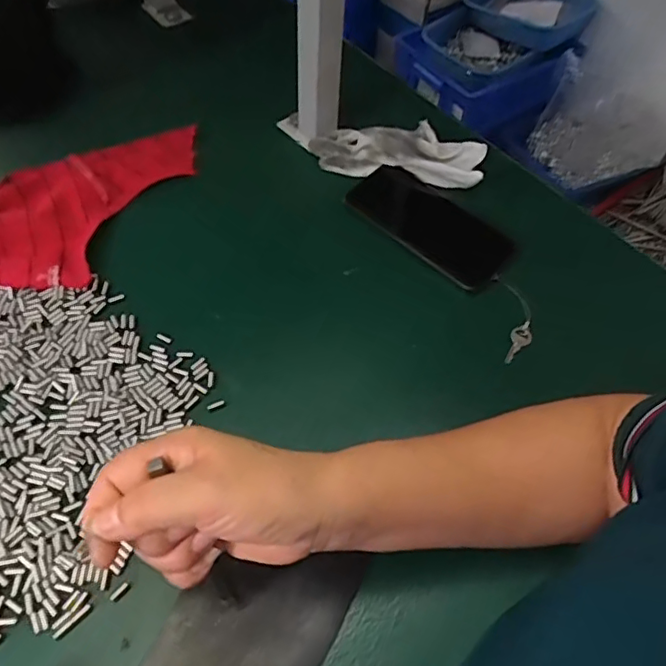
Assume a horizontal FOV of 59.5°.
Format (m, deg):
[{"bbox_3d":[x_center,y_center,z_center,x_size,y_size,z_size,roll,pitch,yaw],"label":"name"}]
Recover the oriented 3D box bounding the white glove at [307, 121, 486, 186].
[{"bbox_3d":[0.065,-0.181,0.595,0.173,0.032,0.060,10,57,4],"label":"white glove"}]

